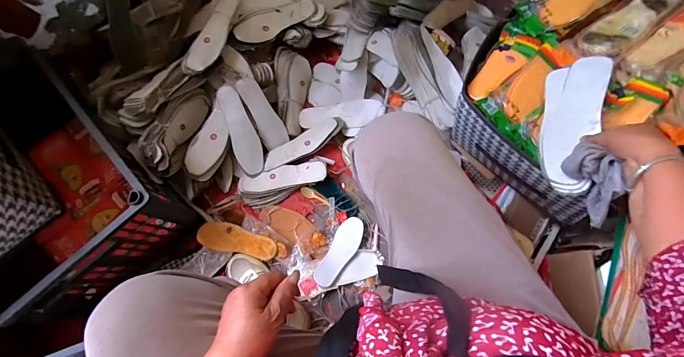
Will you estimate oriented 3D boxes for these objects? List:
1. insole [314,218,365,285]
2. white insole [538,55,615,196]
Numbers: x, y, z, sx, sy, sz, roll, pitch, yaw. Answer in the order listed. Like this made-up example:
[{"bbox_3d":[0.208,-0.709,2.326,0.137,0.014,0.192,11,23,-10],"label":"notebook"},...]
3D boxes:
[{"bbox_3d":[-0.003,0.174,0.777,0.061,0.013,0.172,26,77,7],"label":"insole"},{"bbox_3d":[0.349,-0.094,0.506,0.082,0.024,0.237,10,70,37],"label":"white insole"}]

